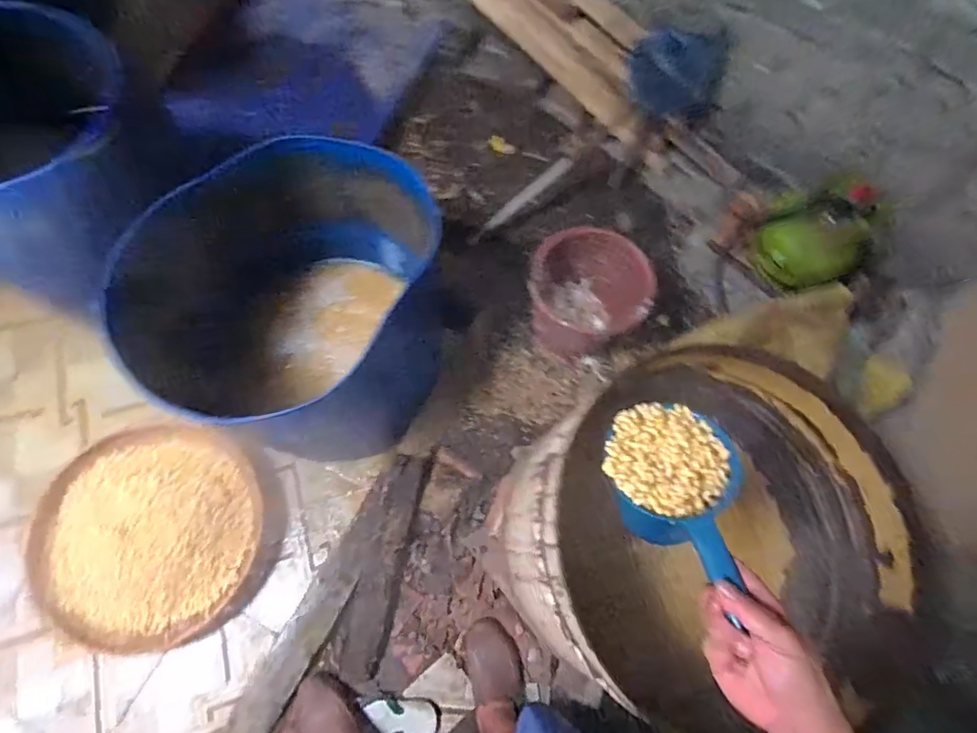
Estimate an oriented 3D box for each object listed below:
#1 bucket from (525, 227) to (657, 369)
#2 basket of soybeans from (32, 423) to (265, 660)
[{"bbox_3d":[0.252,-0.202,1.367,0.309,0.262,0.304,2,70,-7],"label":"bucket"},{"bbox_3d":[-0.886,0.418,1.338,0.565,0.192,0.526,0,73,-1],"label":"basket of soybeans"}]

